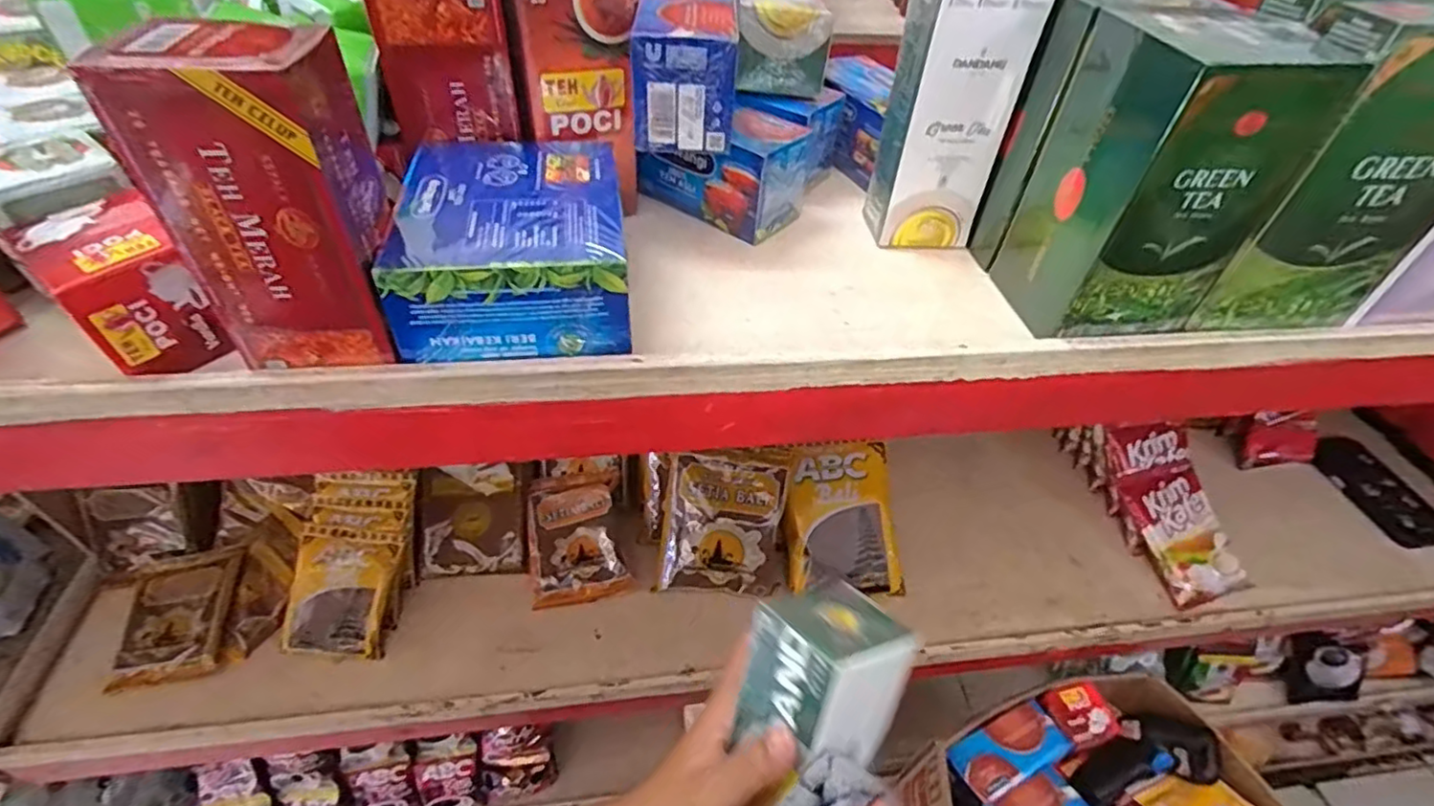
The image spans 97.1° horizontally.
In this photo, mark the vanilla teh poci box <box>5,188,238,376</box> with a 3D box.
[{"bbox_3d":[-0.275,-0.056,0.295,0.076,0.057,0.048,34,52,26],"label":"vanilla teh poci box"}]

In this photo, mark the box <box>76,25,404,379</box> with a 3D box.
[{"bbox_3d":[-0.182,-0.078,0.263,0.074,0.128,0.050,-4,46,-8],"label":"box"}]

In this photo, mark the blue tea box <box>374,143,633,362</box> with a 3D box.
[{"bbox_3d":[-0.103,-0.084,0.332,0.107,0.052,0.124,-3,46,-8],"label":"blue tea box"}]

